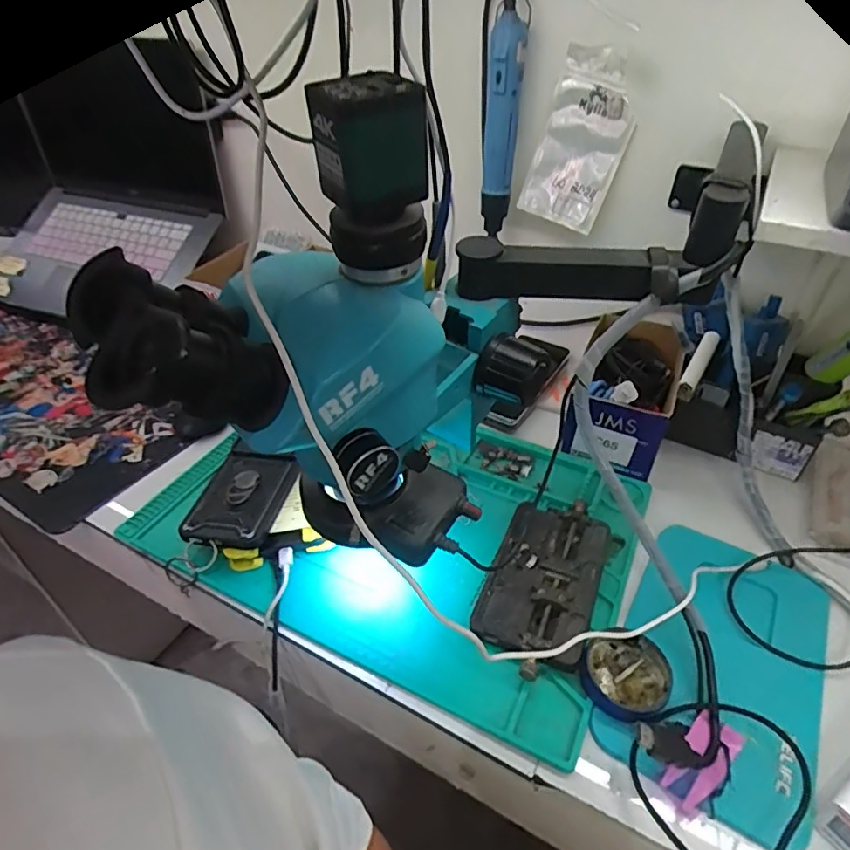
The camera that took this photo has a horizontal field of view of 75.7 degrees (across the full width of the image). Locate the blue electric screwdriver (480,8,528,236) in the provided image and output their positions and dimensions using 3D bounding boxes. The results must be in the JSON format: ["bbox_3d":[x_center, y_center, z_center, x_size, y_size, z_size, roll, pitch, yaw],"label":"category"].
[{"bbox_3d":[0.082,-0.312,0.590,0.036,0.203,0.042,1,40,3],"label":"blue electric screwdriver"}]

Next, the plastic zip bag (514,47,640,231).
[{"bbox_3d":[0.167,-0.297,0.580,0.087,0.159,0.009,31,42,16],"label":"plastic zip bag"}]

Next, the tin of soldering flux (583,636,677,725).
[{"bbox_3d":[0.147,0.184,0.399,0.063,0.019,0.056,9,41,12],"label":"tin of soldering flux"}]

